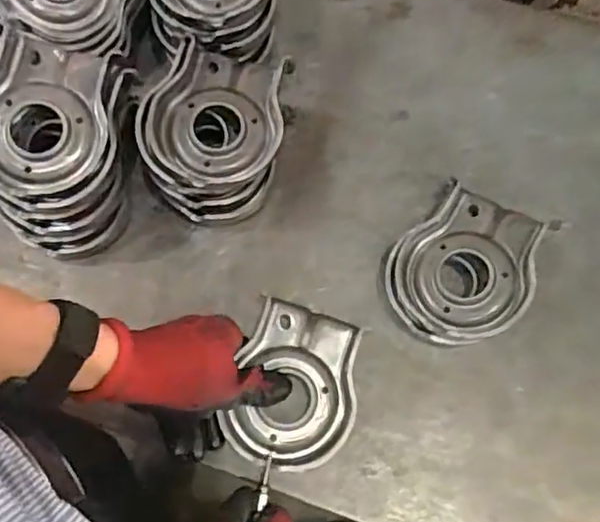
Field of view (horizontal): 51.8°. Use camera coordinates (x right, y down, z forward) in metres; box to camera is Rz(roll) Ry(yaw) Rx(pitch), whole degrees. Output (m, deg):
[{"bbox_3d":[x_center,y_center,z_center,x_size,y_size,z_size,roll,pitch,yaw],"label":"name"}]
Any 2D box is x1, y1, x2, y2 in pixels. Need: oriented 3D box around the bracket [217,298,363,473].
[{"bbox_3d":[-0.001,0.096,0.474,0.088,0.024,0.121,15,72,6],"label":"bracket"}]

